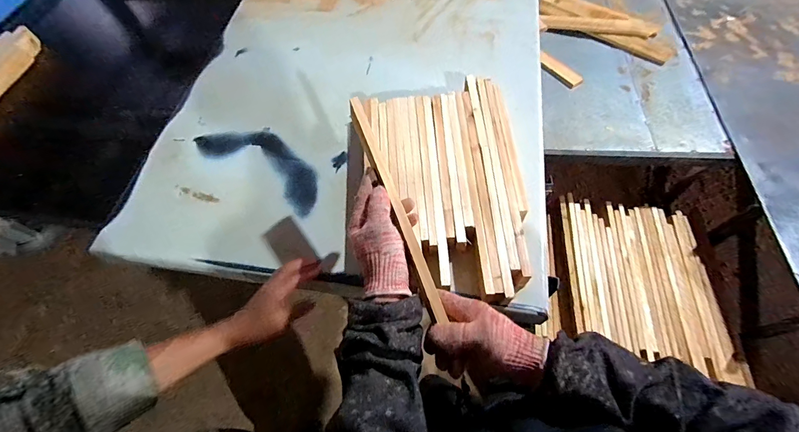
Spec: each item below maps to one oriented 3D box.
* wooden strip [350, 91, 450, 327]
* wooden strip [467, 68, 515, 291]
[{"bbox_3d":[-0.008,-0.018,0.460,0.020,0.007,0.318,-20,77,-8],"label":"wooden strip"},{"bbox_3d":[0.159,-0.085,0.615,0.018,0.009,0.453,-4,60,4],"label":"wooden strip"}]

